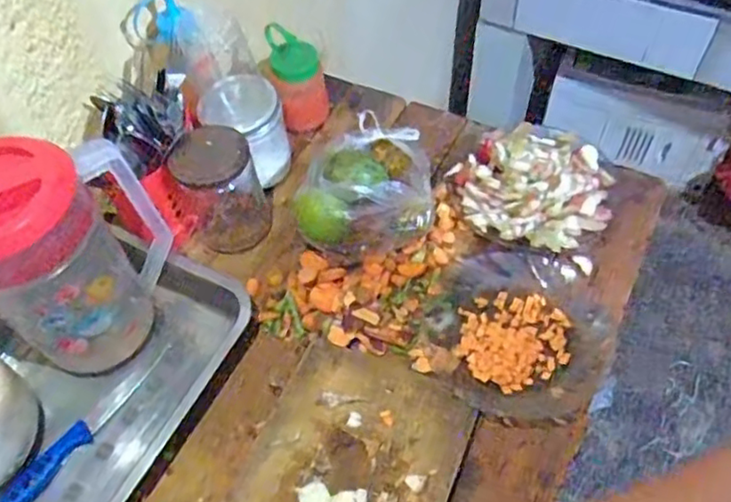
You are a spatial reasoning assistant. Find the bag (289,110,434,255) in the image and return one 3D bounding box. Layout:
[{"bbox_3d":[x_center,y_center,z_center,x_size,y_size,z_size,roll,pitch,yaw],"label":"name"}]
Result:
[{"bbox_3d":[0.004,-0.076,0.696,0.135,0.072,0.148,1,54,4],"label":"bag"}]

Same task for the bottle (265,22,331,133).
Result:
[{"bbox_3d":[-0.086,-0.228,0.808,0.066,0.126,0.065,-9,54,-3],"label":"bottle"}]

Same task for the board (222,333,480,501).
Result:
[{"bbox_3d":[-0.032,0.221,0.538,0.182,0.020,0.297,18,57,16],"label":"board"}]

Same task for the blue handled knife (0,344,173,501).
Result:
[{"bbox_3d":[-0.278,0.177,0.610,0.027,0.016,0.216,28,60,22],"label":"blue handled knife"}]

